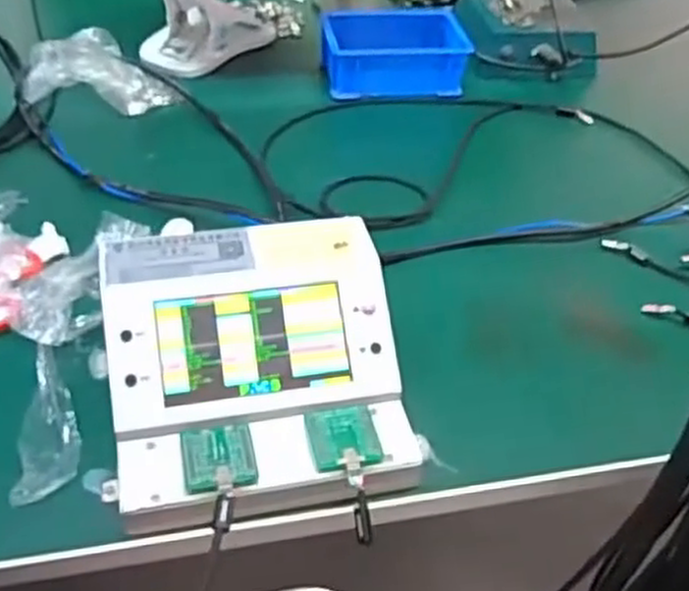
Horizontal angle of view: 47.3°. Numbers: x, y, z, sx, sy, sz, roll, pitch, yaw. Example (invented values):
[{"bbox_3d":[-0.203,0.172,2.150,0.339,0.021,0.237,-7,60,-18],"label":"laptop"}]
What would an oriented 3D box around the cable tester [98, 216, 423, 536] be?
[{"bbox_3d":[-0.052,0.038,0.469,0.170,0.062,0.173,-6,45,-12],"label":"cable tester"}]

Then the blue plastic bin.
[{"bbox_3d":[0.050,-0.256,0.825,0.148,0.046,0.099,-2,44,-7],"label":"blue plastic bin"}]

